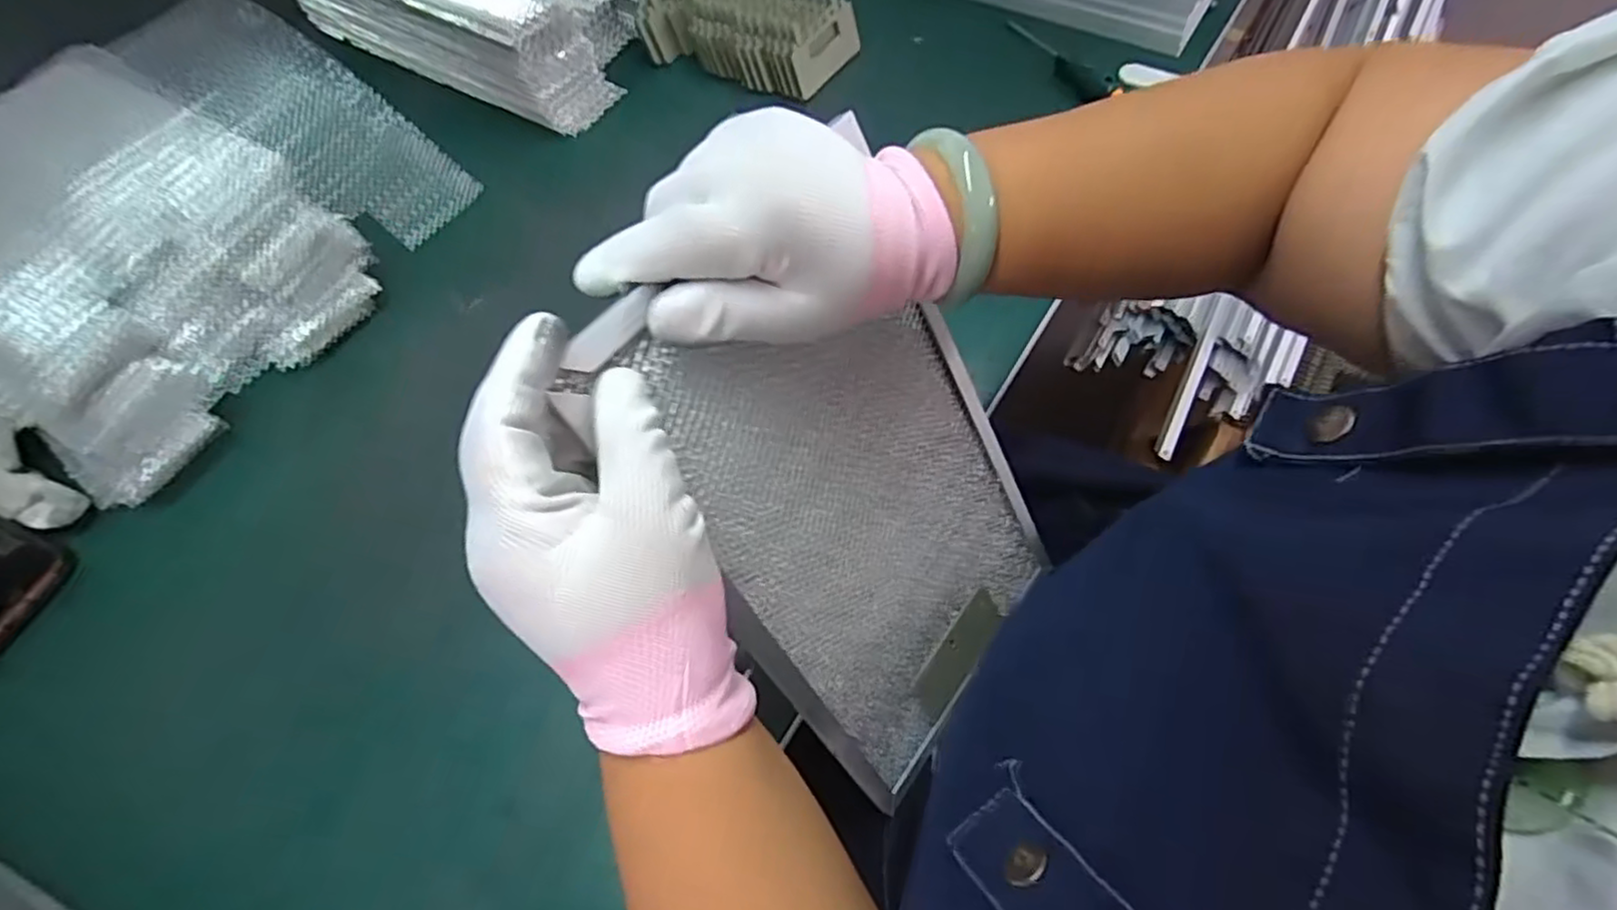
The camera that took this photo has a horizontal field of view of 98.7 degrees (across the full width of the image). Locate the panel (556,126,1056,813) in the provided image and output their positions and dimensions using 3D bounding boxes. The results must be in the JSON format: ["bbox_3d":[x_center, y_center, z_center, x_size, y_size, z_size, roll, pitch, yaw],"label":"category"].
[{"bbox_3d":[0.038,0.026,0.372,0.015,0.330,0.199,10,51,43],"label":"panel"}]

